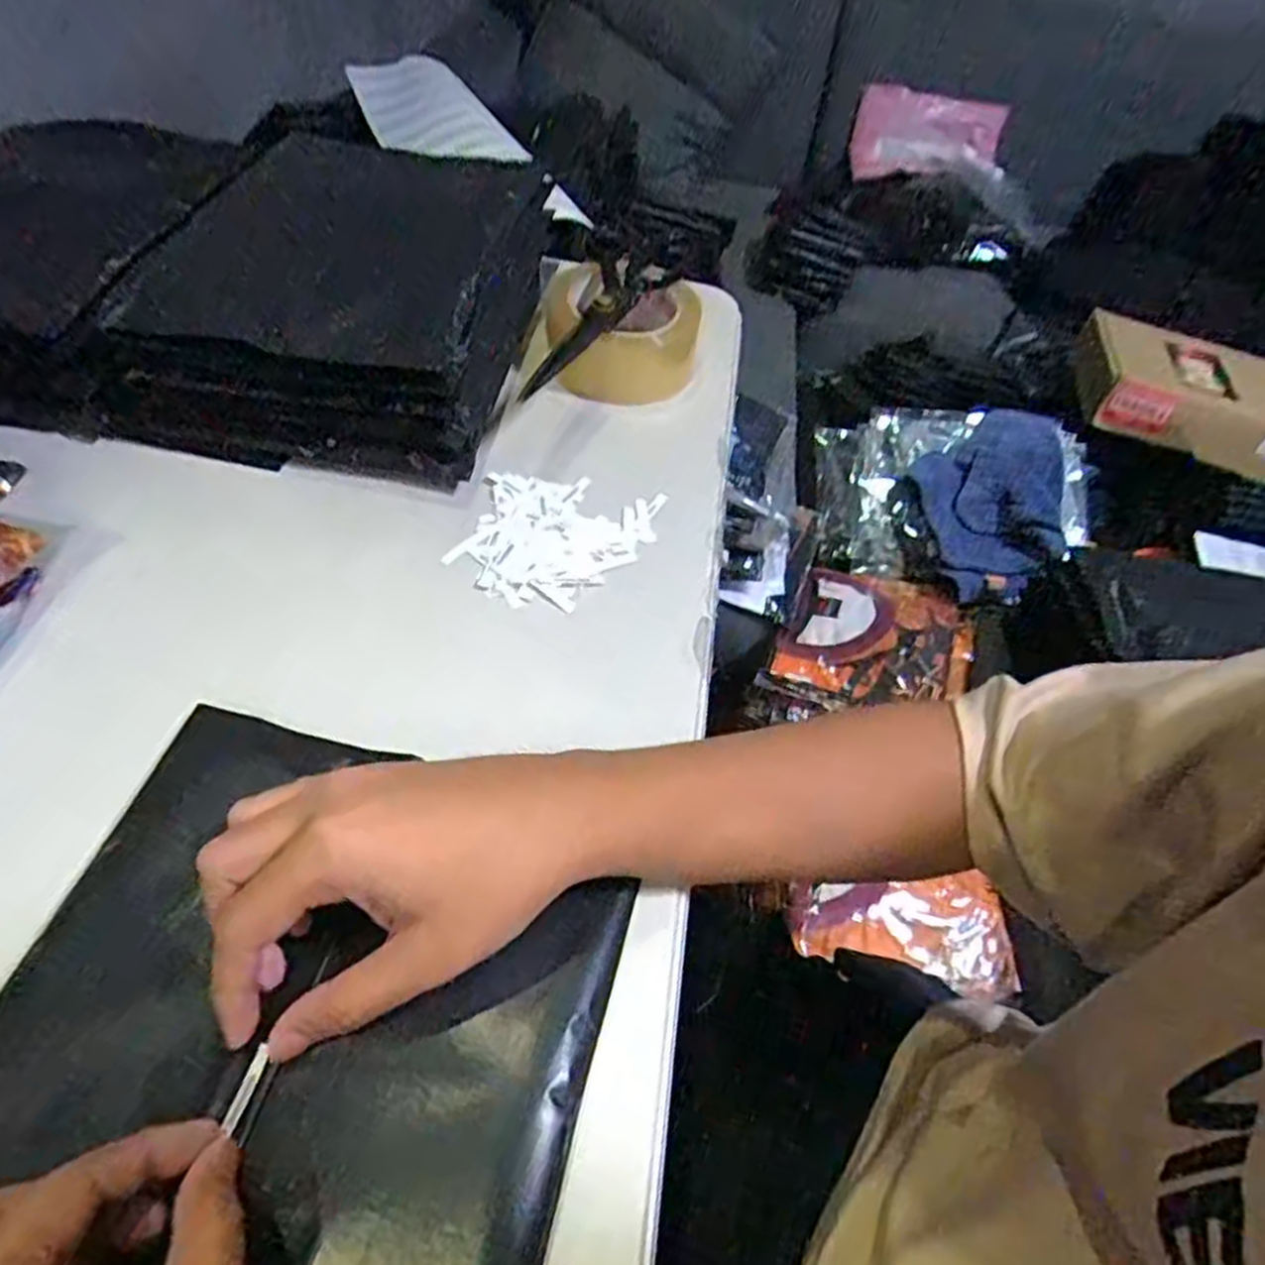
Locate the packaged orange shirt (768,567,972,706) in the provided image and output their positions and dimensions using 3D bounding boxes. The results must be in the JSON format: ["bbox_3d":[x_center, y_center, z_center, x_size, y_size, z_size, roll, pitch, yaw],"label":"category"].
[{"bbox_3d":[0.281,0.003,0.906,0.199,0.045,0.204,22,53,10],"label":"packaged orange shirt"}]

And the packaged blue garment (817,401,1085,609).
[{"bbox_3d":[0.396,-0.167,0.993,0.325,0.103,0.271,13,51,6],"label":"packaged blue garment"}]

